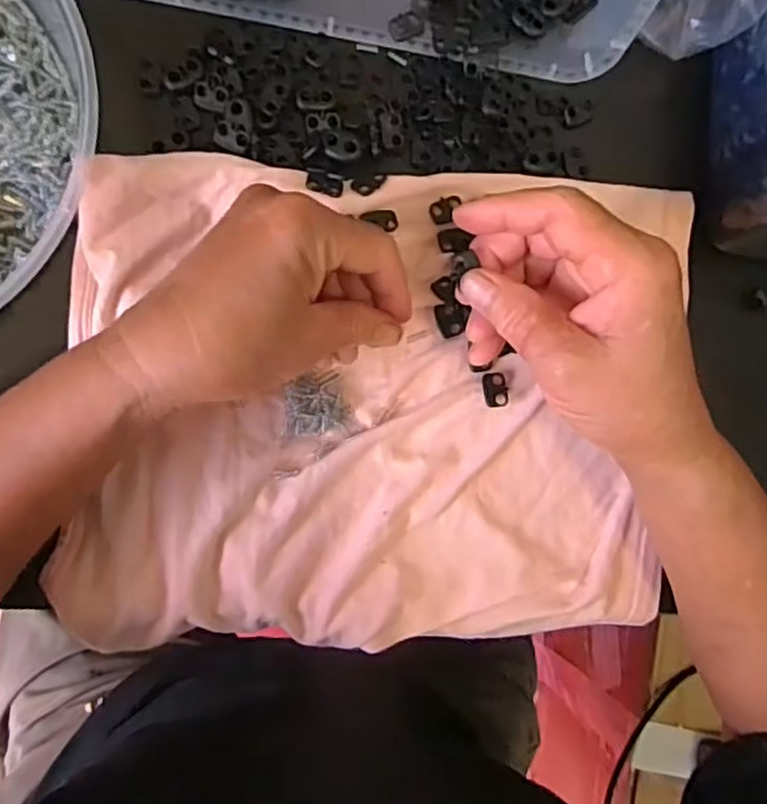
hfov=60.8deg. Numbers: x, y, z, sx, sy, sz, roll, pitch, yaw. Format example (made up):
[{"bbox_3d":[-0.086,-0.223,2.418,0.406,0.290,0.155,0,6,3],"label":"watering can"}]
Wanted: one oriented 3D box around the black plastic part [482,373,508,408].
[{"bbox_3d":[0.057,-0.006,0.333,0.012,0.004,0.018,-8,85,10],"label":"black plastic part"}]

